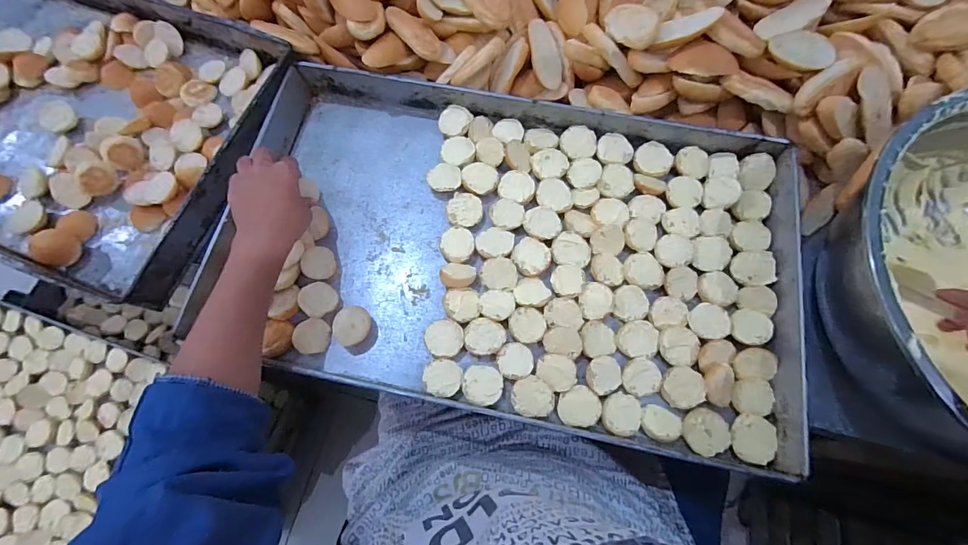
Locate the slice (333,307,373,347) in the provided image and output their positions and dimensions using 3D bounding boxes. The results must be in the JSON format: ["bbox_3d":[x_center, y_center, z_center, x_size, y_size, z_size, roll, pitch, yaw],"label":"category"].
[{"bbox_3d":[-0.147,0.059,0.462,0.042,0.016,0.044,0,72,1],"label":"slice"}]

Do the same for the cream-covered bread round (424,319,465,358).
[{"bbox_3d":[-0.043,0.073,0.462,0.042,0.021,0.041,0,72,1],"label":"cream-covered bread round"}]

